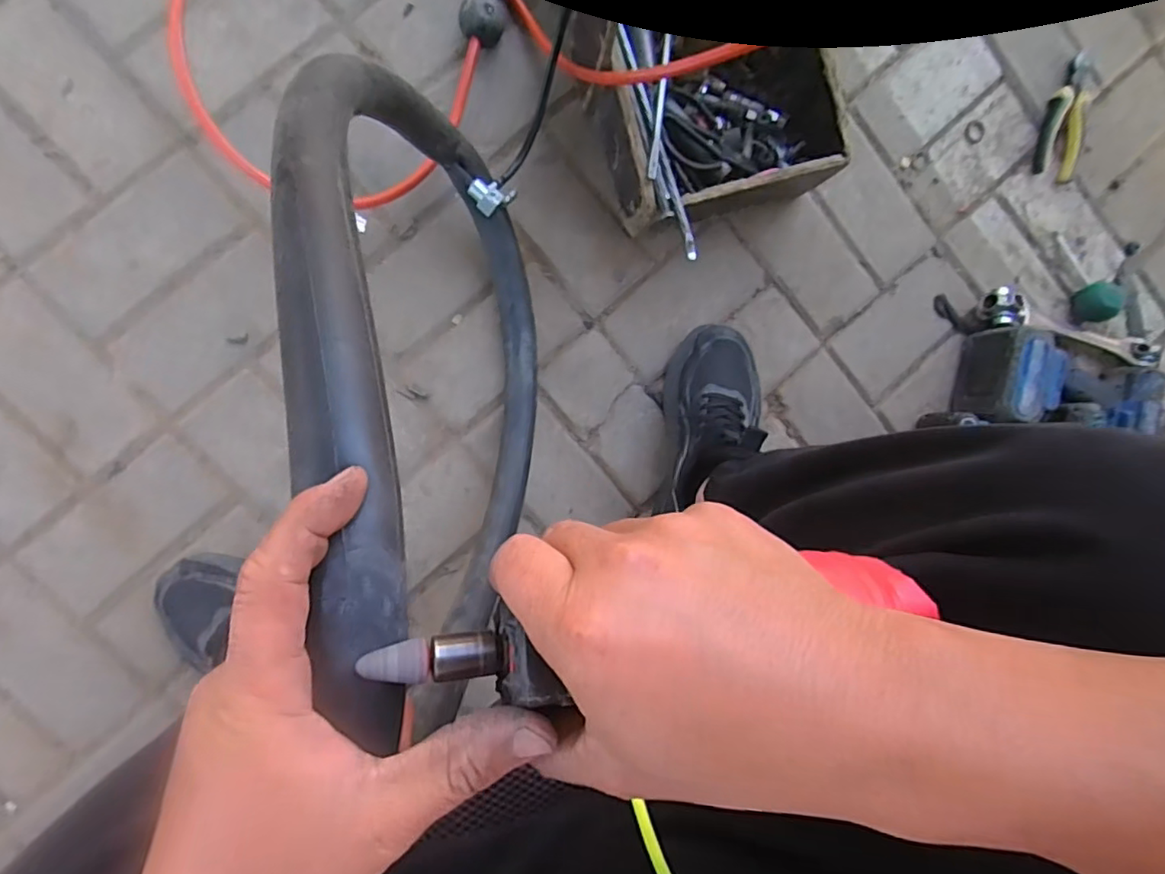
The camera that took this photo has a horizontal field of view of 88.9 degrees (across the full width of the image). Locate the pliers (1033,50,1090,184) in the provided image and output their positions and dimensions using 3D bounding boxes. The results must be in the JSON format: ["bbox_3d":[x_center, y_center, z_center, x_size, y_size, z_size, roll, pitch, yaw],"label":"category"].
[{"bbox_3d":[0.585,-0.389,0.719,0.049,0.017,0.149,5,92,-7],"label":"pliers"}]

